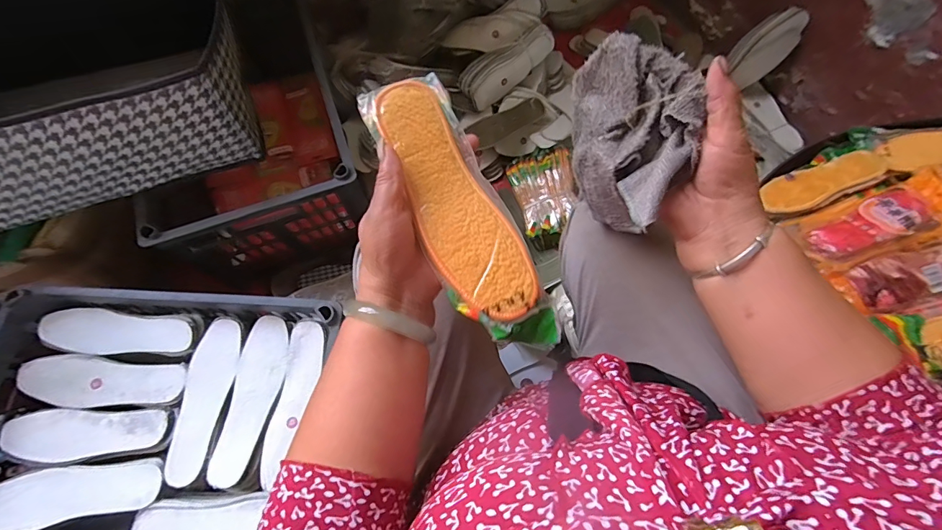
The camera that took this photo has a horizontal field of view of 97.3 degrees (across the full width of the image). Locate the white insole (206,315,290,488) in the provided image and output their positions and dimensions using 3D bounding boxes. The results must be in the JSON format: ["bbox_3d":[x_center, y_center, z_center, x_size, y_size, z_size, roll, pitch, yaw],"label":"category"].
[{"bbox_3d":[-0.308,0.186,0.586,0.068,0.009,0.222,8,73,1],"label":"white insole"}]

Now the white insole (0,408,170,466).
[{"bbox_3d":[-0.533,0.235,0.572,0.218,0.013,0.065,-3,73,-2],"label":"white insole"}]

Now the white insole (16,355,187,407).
[{"bbox_3d":[-0.528,0.169,0.599,0.217,0.019,0.067,2,73,-1],"label":"white insole"}]

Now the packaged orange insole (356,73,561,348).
[{"bbox_3d":[-0.006,-0.037,0.330,0.073,0.037,0.236,-28,89,-9],"label":"packaged orange insole"}]

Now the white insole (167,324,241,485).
[{"bbox_3d":[-0.380,0.188,0.590,0.075,0.006,0.217,0,70,10],"label":"white insole"}]

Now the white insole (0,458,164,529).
[{"bbox_3d":[-0.525,0.298,0.537,0.222,0.016,0.066,-11,73,-4],"label":"white insole"}]

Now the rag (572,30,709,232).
[{"bbox_3d":[0.131,-0.095,0.333,0.075,0.091,0.137,-11,73,-4],"label":"rag"}]

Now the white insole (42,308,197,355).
[{"bbox_3d":[-0.525,0.104,0.624,0.221,0.023,0.066,6,73,1],"label":"white insole"}]

